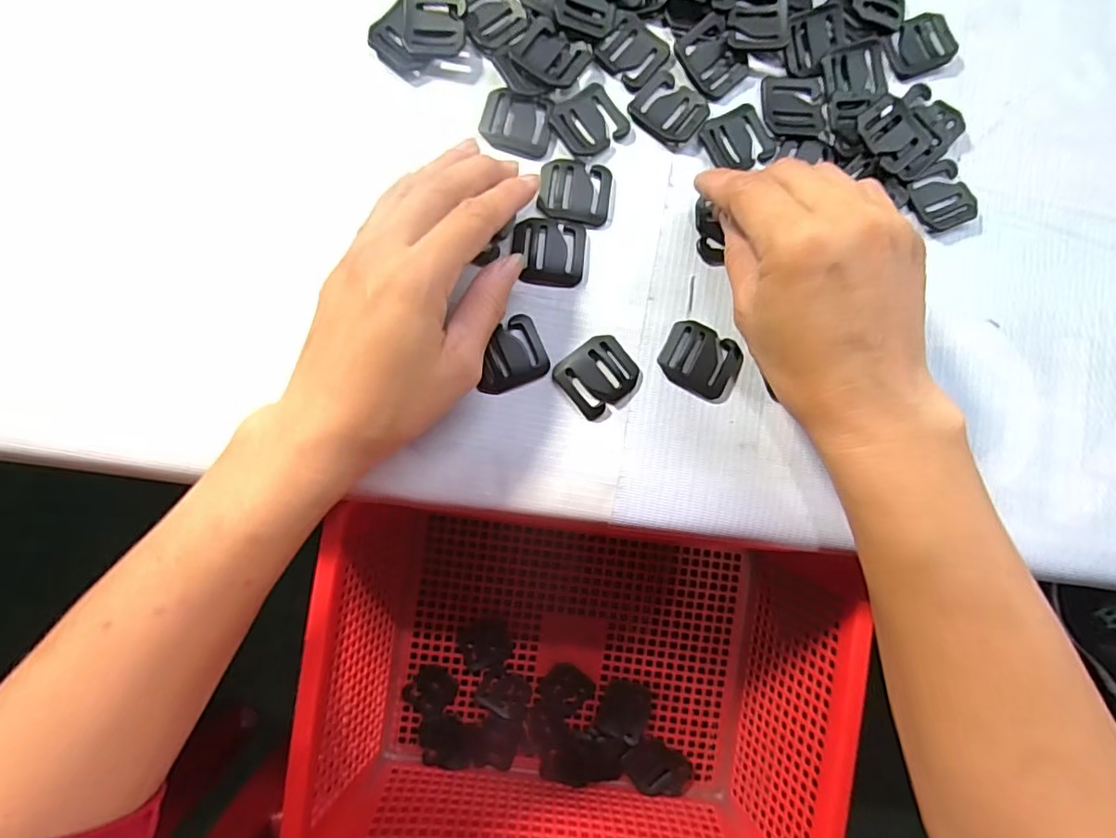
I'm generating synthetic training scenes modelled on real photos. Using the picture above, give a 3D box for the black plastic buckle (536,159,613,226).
[{"bbox_3d":[0.009,-0.111,0.275,0.035,0.004,0.031,10,84,-3],"label":"black plastic buckle"}]

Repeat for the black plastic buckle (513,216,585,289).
[{"bbox_3d":[-0.004,-0.080,0.271,0.035,0.004,0.032,3,84,-4],"label":"black plastic buckle"}]

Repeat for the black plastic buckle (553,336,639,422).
[{"bbox_3d":[0.019,-0.021,0.267,0.036,0.004,0.031,-38,88,-7],"label":"black plastic buckle"}]

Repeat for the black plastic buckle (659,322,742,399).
[{"bbox_3d":[0.069,-0.029,0.271,0.038,0.004,0.031,28,83,-1],"label":"black plastic buckle"}]

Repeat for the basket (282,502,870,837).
[{"bbox_3d":[0.006,0.176,0.356,0.298,0.115,0.238,7,86,-4],"label":"basket"}]

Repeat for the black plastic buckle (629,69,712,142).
[{"bbox_3d":[0.056,-0.155,0.282,0.034,0.004,0.030,39,83,0],"label":"black plastic buckle"}]

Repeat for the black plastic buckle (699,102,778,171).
[{"bbox_3d":[0.090,-0.140,0.282,0.032,0.004,0.031,-30,87,-7],"label":"black plastic buckle"}]

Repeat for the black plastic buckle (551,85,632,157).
[{"bbox_3d":[0.015,-0.147,0.279,0.032,0.004,0.030,-36,88,-7],"label":"black plastic buckle"}]

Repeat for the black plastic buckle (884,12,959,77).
[{"bbox_3d":[0.190,-0.197,0.296,0.035,0.005,0.029,-22,86,-6],"label":"black plastic buckle"}]

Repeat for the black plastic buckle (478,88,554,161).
[{"bbox_3d":[-0.019,-0.146,0.277,0.036,0.005,0.030,13,83,-3],"label":"black plastic buckle"}]

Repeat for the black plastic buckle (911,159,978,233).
[{"bbox_3d":[0.195,-0.112,0.286,0.033,0.006,0.032,-28,87,-7],"label":"black plastic buckle"}]

